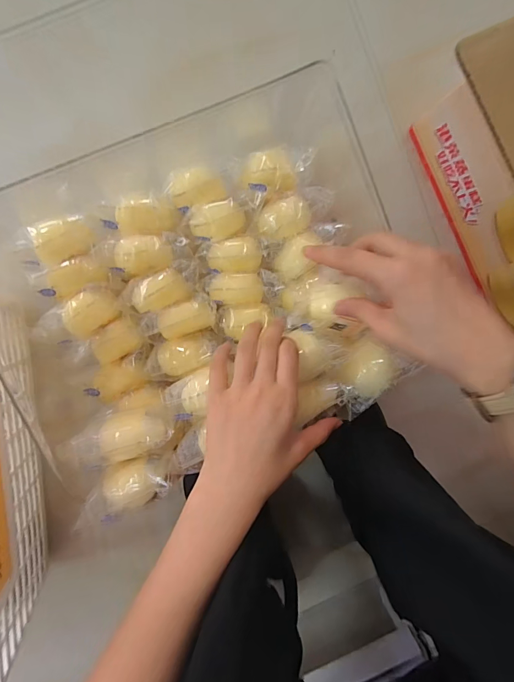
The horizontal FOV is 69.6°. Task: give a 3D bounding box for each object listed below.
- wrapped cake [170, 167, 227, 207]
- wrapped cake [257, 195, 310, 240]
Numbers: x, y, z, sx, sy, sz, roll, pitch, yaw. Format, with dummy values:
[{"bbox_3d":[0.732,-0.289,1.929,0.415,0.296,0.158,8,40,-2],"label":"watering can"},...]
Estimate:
[{"bbox_3d":[-0.059,-0.152,0.369,0.051,0.031,0.031,-14,99,-4],"label":"wrapped cake"},{"bbox_3d":[0.028,-0.126,0.376,0.057,0.031,0.039,-20,99,-3],"label":"wrapped cake"}]

